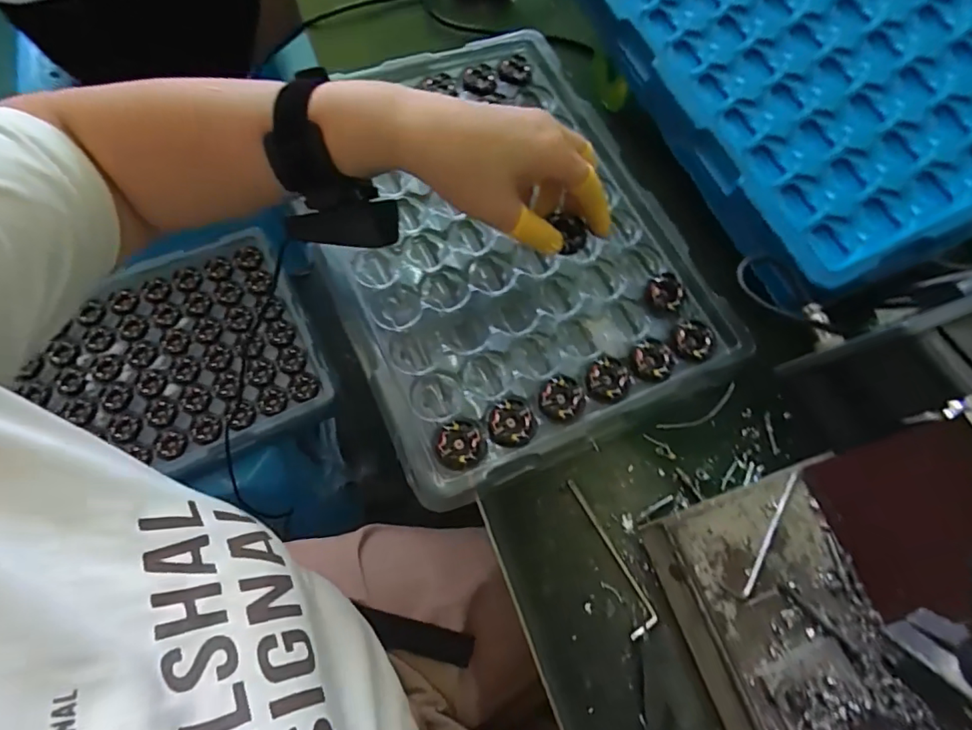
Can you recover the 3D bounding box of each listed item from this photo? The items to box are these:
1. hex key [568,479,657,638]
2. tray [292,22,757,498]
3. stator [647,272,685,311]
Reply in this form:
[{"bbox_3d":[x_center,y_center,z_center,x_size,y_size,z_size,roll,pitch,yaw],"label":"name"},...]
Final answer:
[{"bbox_3d":[0.084,0.124,0.347,0.021,0.005,0.102,-17,69,-10],"label":"hex key"},{"bbox_3d":[0.009,-0.111,0.425,0.282,0.024,0.370,-22,70,-12],"label":"tray"},{"bbox_3d":[0.142,-0.057,0.412,0.027,0.009,0.029,1,67,-3],"label":"stator"}]

